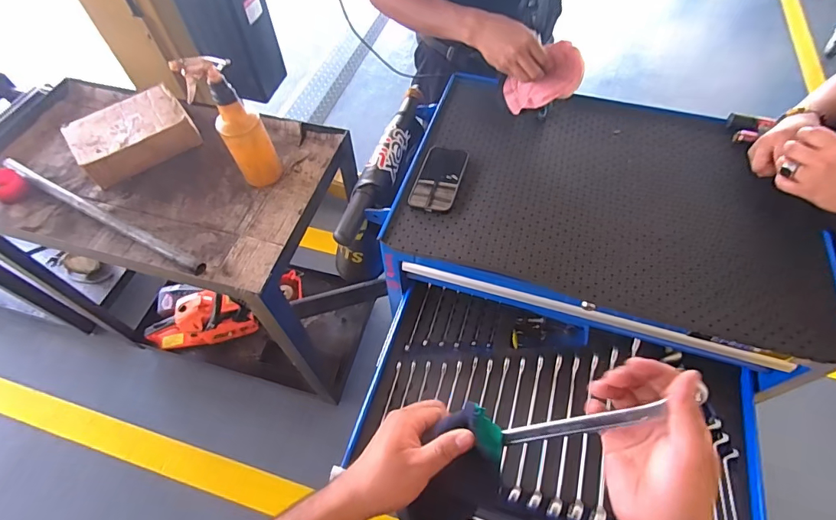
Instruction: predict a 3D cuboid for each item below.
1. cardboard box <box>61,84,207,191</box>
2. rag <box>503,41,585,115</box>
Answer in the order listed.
[{"bbox_3d":[-0.662,-0.295,0.991,0.244,0.085,0.155,-33,62,-18],"label":"cardboard box"},{"bbox_3d":[0.239,-0.340,0.810,0.125,0.106,0.082,-6,57,-2],"label":"rag"}]

